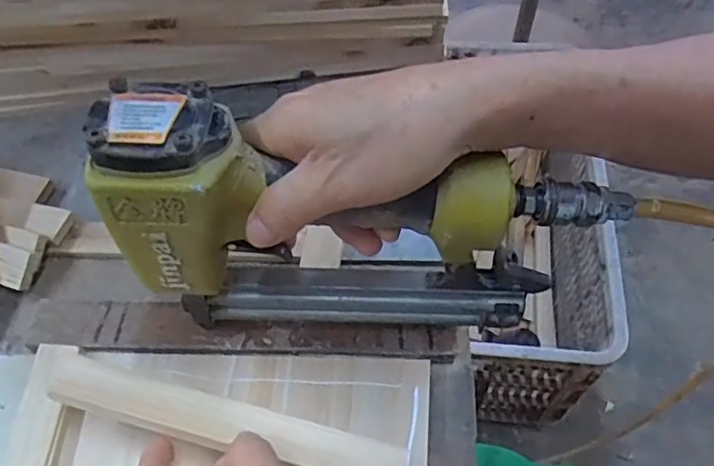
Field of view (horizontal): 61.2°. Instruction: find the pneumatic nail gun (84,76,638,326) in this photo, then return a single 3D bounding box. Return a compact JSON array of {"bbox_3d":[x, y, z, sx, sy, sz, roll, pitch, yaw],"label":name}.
[{"bbox_3d":[0.008,-0.005,0.321,0.240,0.160,0.054,-3,56,0],"label":"pneumatic nail gun"}]

